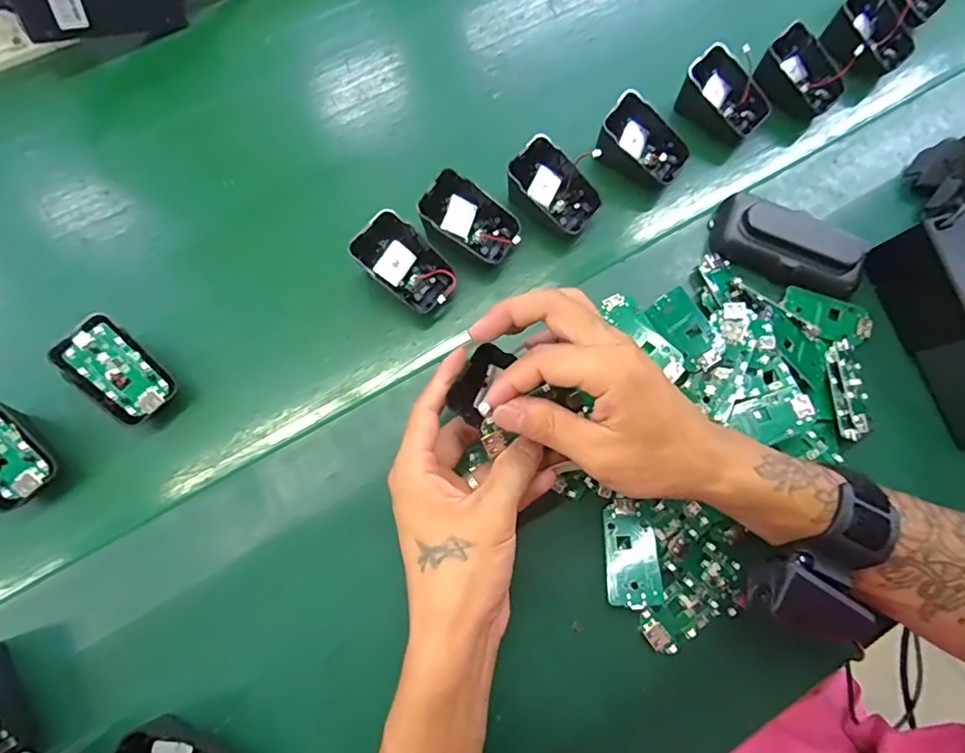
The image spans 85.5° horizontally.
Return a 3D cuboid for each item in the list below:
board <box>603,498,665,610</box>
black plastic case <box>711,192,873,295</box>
[{"bbox_3d":[0.093,0.109,0.324,0.031,0.004,0.063,-5,67,14],"label":"board"},{"bbox_3d":[0.223,-0.096,0.381,0.104,0.032,0.050,17,74,4],"label":"black plastic case"}]

